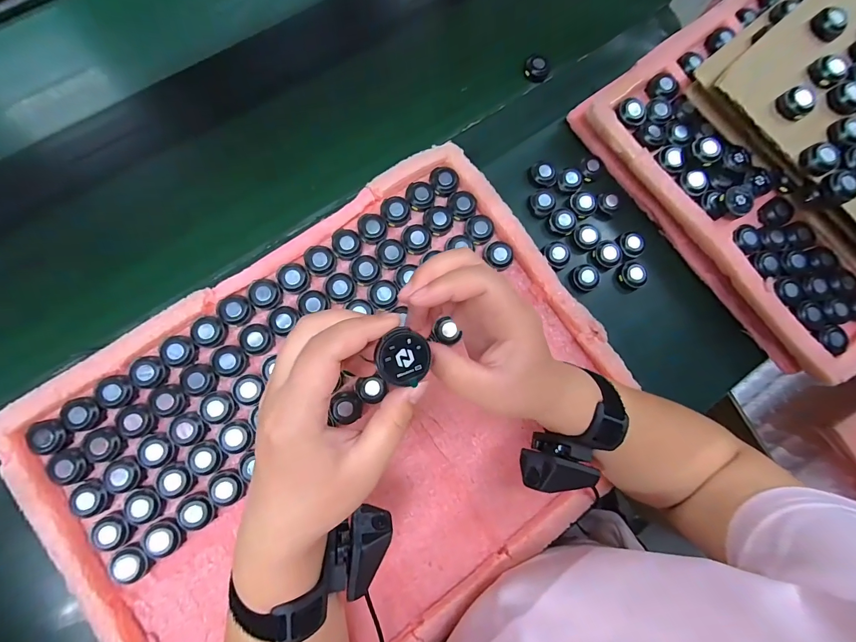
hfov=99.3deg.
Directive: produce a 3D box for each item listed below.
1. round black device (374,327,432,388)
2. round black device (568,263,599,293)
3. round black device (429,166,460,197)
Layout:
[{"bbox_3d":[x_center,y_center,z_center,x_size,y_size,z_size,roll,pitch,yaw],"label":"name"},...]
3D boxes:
[{"bbox_3d":[-0.013,0.020,0.193,0.028,0.012,0.028,0,91,-18],"label":"round black device"},{"bbox_3d":[0.170,-0.047,0.392,0.030,0.010,0.028,1,79,-4],"label":"round black device"},{"bbox_3d":[0.017,-0.147,0.382,0.030,0.012,0.027,9,79,-2],"label":"round black device"}]

